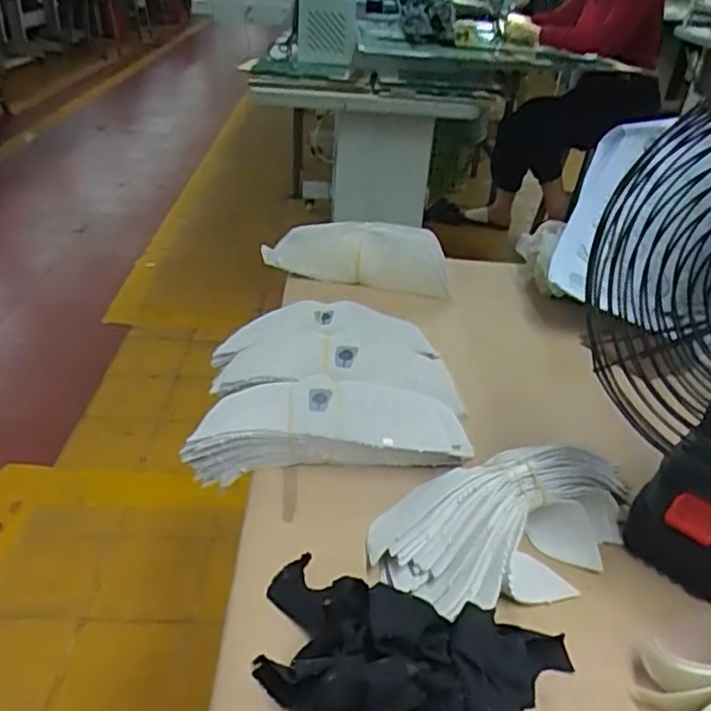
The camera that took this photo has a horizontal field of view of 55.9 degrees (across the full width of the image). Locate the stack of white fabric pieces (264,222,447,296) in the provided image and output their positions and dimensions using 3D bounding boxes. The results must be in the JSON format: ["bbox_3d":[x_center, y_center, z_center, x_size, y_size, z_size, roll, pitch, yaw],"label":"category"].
[{"bbox_3d":[0.001,-0.112,0.780,0.214,0.070,0.050,6,32,3],"label":"stack of white fabric pieces"}]

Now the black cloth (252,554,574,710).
[{"bbox_3d":[0.024,0.155,0.359,0.176,0.053,0.098,13,33,15],"label":"black cloth"}]

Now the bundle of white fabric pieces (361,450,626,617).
[{"bbox_3d":[0.102,0.104,0.451,0.190,0.052,0.111,-15,36,-27],"label":"bundle of white fabric pieces"}]

